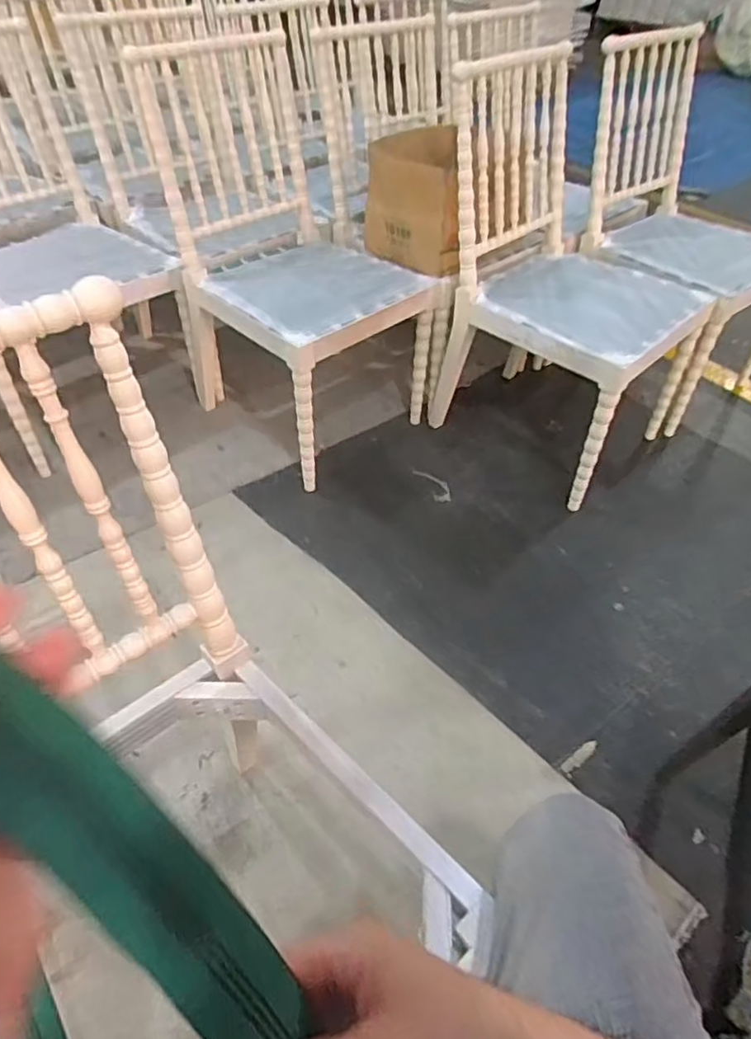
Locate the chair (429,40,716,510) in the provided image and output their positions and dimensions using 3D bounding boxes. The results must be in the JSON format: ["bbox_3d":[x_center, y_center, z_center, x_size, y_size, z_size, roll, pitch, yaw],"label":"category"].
[{"bbox_3d":[0.503,-0.566,1.548,0.480,0.830,0.534,-32,54,-29],"label":"chair"}]

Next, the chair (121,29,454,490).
[{"bbox_3d":[-0.165,-0.625,1.559,0.479,0.815,0.529,-31,54,-29],"label":"chair"}]

